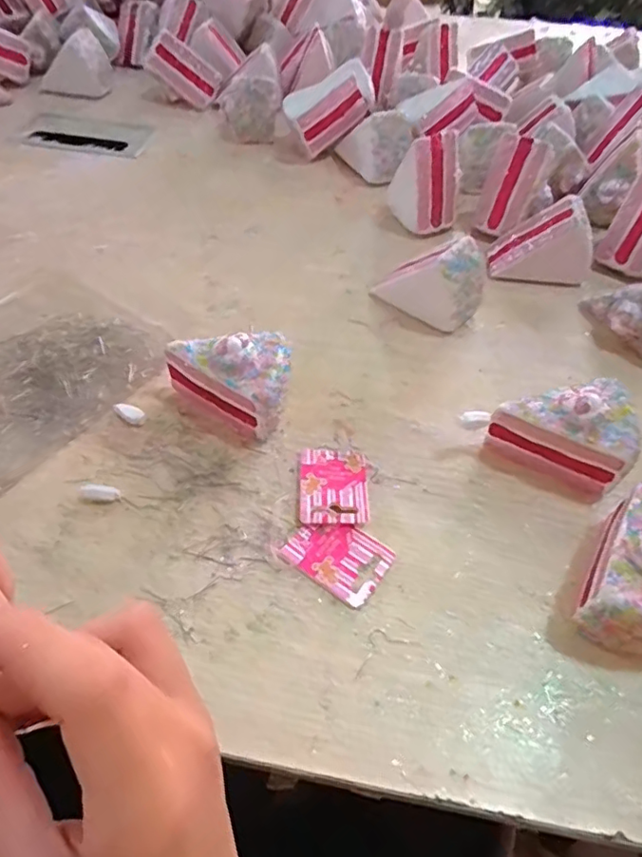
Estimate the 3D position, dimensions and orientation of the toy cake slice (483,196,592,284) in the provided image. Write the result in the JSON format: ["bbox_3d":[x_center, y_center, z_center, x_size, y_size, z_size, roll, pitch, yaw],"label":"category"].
[{"bbox_3d":[0.201,-0.170,0.508,0.084,0.062,0.059,0,52,-2],"label":"toy cake slice"}]

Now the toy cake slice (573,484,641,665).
[{"bbox_3d":[0.187,0.081,0.313,0.064,0.063,0.086,27,56,17],"label":"toy cake slice"}]

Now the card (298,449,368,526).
[{"bbox_3d":[0.009,0.038,0.369,0.044,0.004,0.057,3,49,-1],"label":"card"}]

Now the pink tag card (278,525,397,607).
[{"bbox_3d":[0.011,0.077,0.342,0.058,0.004,0.043,34,59,17],"label":"pink tag card"}]

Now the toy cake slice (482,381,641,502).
[{"bbox_3d":[0.166,-0.003,0.377,0.085,0.065,0.056,25,55,16],"label":"toy cake slice"}]

